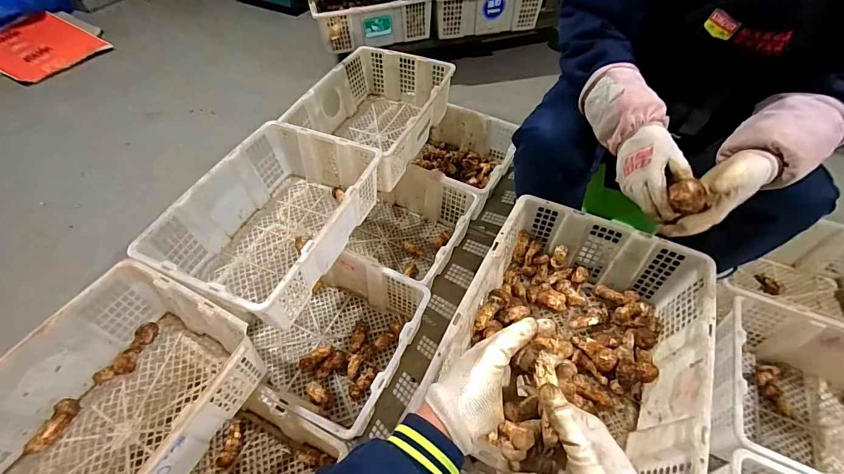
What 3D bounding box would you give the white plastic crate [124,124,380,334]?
[{"bbox_3d":[-0.352,-0.039,0.917,0.357,0.176,0.484,18,55,13],"label":"white plastic crate"}]

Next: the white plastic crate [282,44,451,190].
[{"bbox_3d":[-0.144,-0.393,1.189,0.358,0.168,0.484,20,55,15],"label":"white plastic crate"}]

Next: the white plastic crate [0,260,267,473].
[{"bbox_3d":[-0.549,0.322,0.645,0.352,0.177,0.473,23,56,17],"label":"white plastic crate"}]

